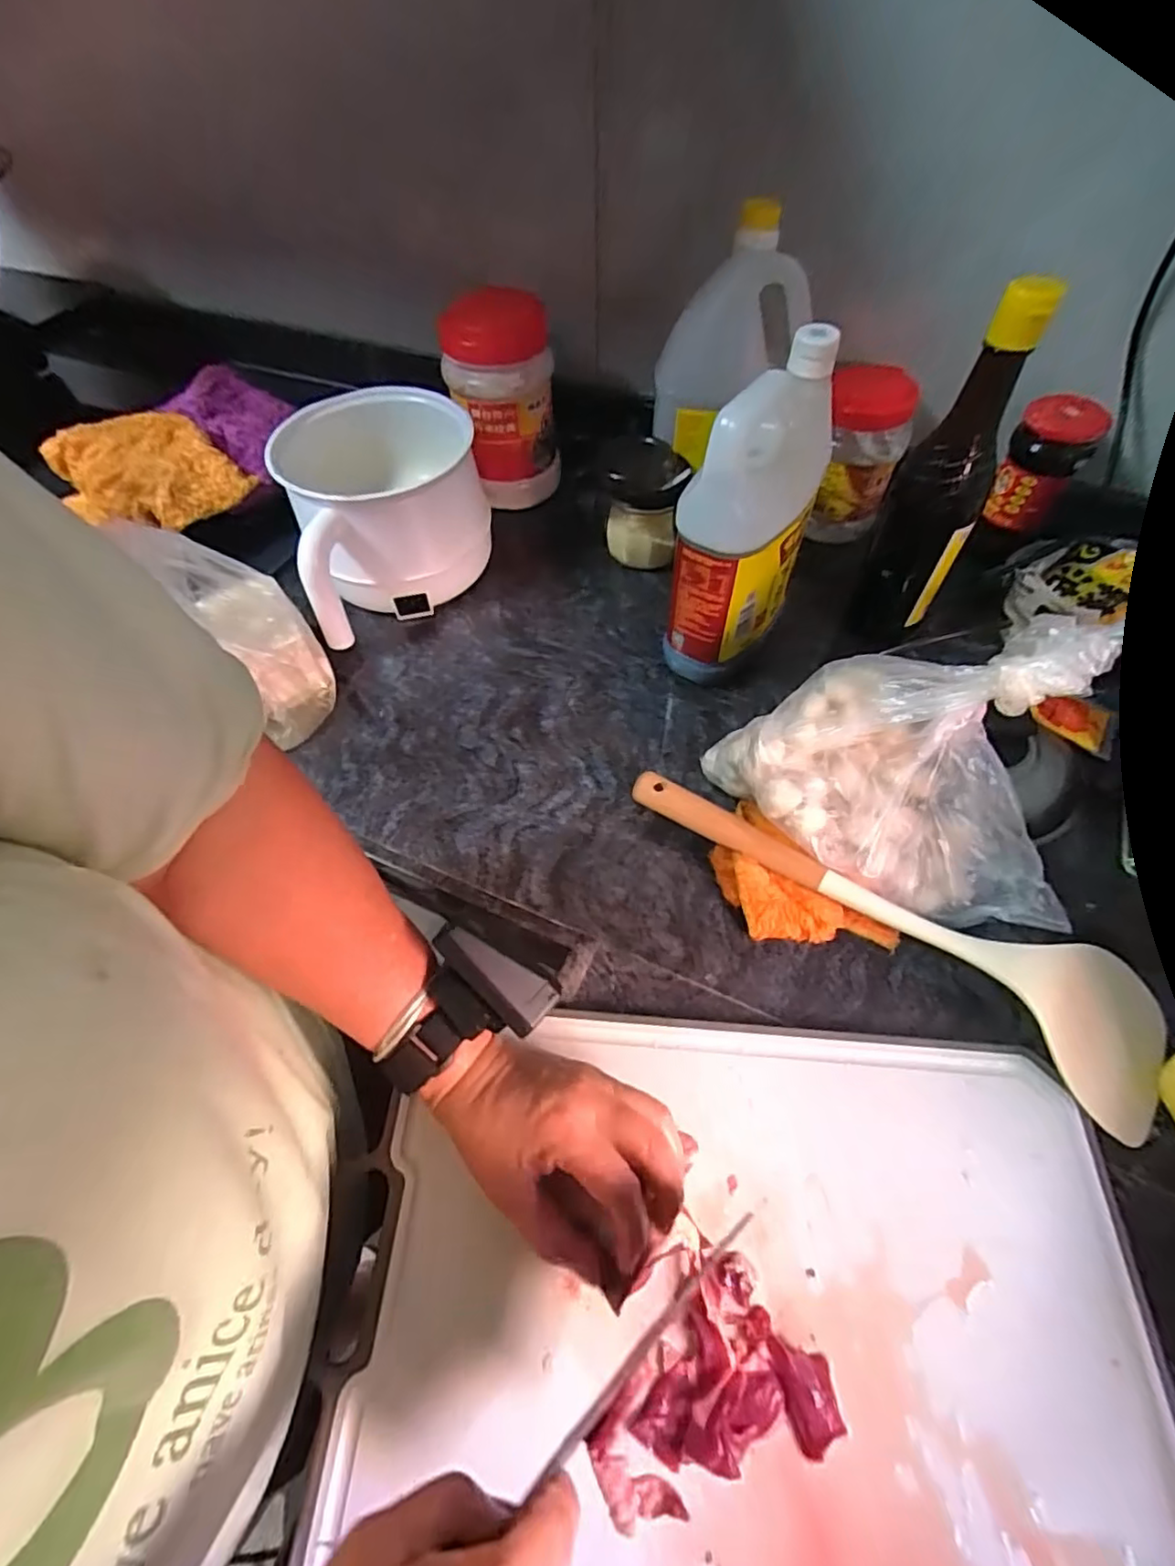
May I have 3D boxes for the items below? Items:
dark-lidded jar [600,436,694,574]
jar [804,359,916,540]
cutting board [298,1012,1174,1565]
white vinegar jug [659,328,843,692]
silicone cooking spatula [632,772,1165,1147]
[{"bbox_3d":[0.055,-0.274,0.614,0.075,0.097,0.086,1,57,3],"label":"dark-lidded jar"},{"bbox_3d":[0.248,-0.303,0.586,0.068,0.137,0.068,6,57,6],"label":"jar"},{"bbox_3d":[0.079,0.253,0.310,0.370,0.012,0.259,2,57,4],"label":"cutting board"},{"bbox_3d":[0.119,-0.194,0.480,0.082,0.225,0.134,37,65,23],"label":"white vinegar jug"},{"bbox_3d":[0.188,0.075,0.405,0.338,0.045,0.076,35,65,22],"label":"silicone cooking spatula"}]

